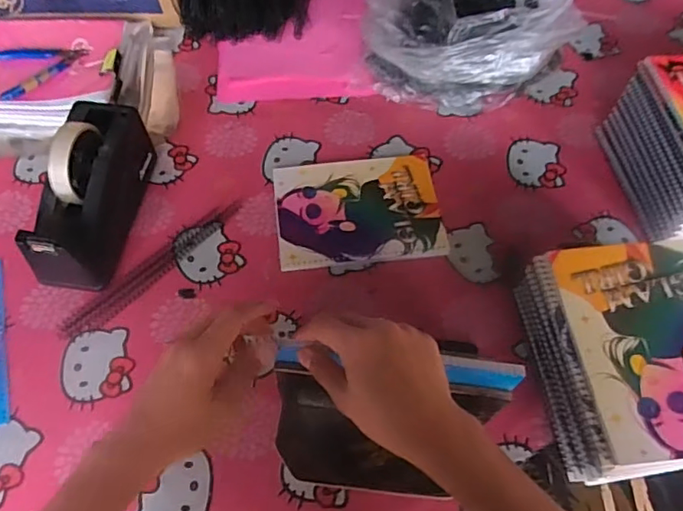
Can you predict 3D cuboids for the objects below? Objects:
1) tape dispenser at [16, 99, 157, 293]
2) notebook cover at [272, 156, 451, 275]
[{"bbox_3d":[-0.280,-0.071,0.608,0.071,0.118,0.209,6,61,1],"label":"tape dispenser"},{"bbox_3d":[0.021,-0.056,0.668,0.195,0.010,0.146,-5,61,-5],"label":"notebook cover"}]

